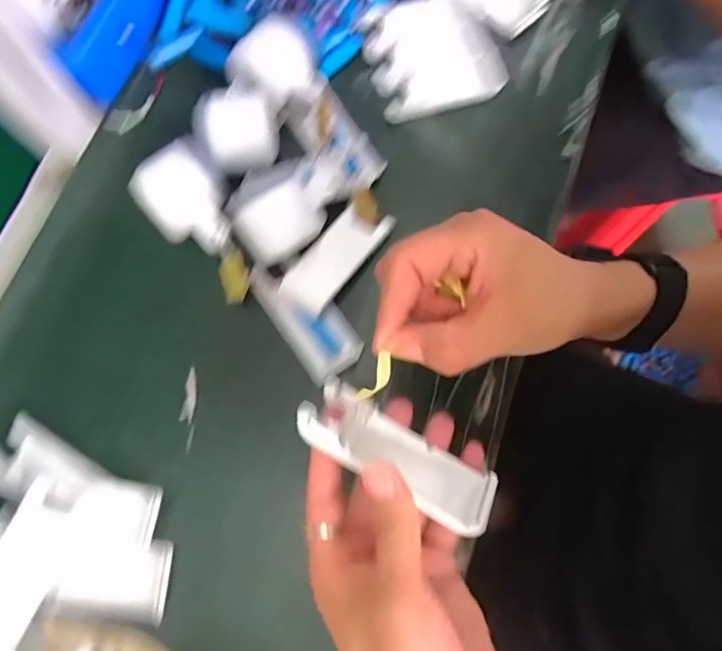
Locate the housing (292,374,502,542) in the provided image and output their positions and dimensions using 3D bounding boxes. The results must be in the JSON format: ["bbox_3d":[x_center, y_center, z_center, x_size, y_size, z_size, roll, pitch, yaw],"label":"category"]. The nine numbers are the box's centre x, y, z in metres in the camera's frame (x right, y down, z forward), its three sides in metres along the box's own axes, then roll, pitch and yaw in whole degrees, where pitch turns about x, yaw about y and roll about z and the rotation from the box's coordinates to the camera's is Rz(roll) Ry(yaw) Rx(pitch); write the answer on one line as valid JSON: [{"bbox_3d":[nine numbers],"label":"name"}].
[{"bbox_3d":[0.019,0.065,0.253,0.104,0.027,0.035,29,76,11],"label":"housing"}]

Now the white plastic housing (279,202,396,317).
[{"bbox_3d":[-0.019,-0.056,0.390,0.039,0.012,0.101,37,77,11],"label":"white plastic housing"}]

